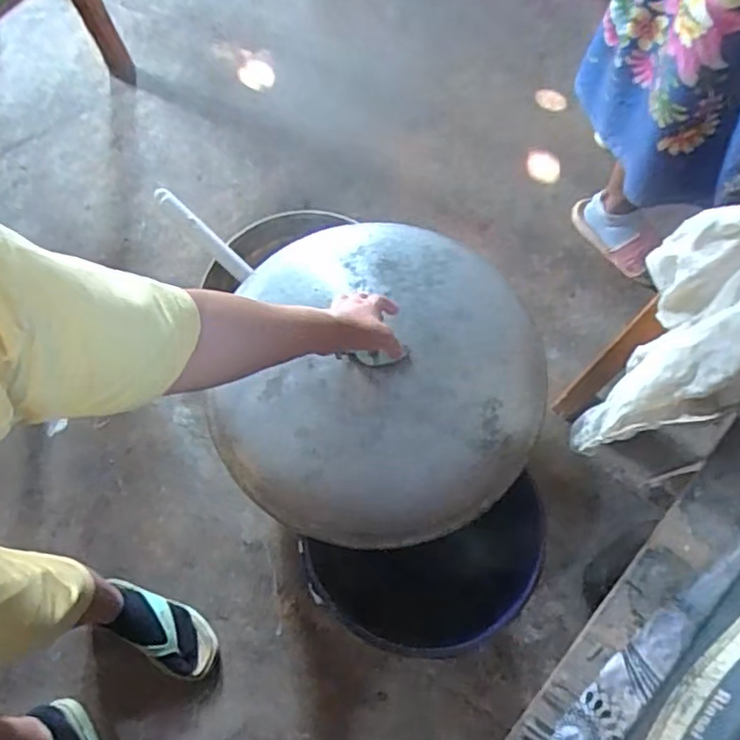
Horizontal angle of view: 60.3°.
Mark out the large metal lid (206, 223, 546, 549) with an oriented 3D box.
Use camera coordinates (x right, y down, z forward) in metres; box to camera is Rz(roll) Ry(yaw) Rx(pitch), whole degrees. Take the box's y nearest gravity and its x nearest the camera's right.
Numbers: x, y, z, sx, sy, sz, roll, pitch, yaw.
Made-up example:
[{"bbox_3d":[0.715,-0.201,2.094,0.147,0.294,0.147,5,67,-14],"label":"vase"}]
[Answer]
[{"bbox_3d":[0.018,0.003,0.822,0.404,0.086,0.423,-1,70,2],"label":"large metal lid"}]

